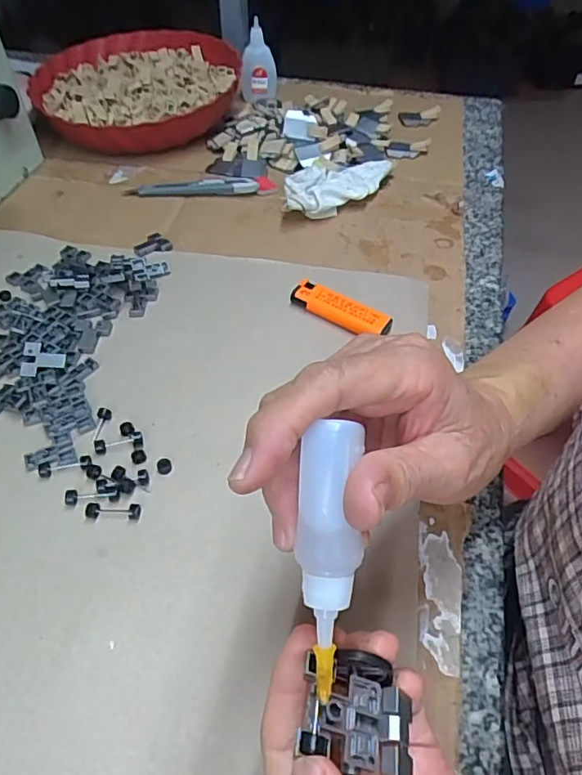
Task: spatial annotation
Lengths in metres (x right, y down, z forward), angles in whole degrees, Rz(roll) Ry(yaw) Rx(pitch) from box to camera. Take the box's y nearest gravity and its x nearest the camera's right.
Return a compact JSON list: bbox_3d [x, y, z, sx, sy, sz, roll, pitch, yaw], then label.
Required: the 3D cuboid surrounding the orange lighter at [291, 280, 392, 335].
[{"bbox_3d":[0.038,-0.060,0.418,0.080,0.014,0.020,29,56,20],"label":"orange lighter"}]

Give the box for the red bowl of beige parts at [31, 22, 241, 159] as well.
[{"bbox_3d":[-0.183,-0.361,0.647,0.240,0.054,0.234,1,51,-1],"label":"red bowl of beige parts"}]

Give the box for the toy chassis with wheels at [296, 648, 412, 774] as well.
[{"bbox_3d":[0.021,0.120,0.185,0.038,0.024,0.047,19,39,-12],"label":"toy chassis with wheels"}]

